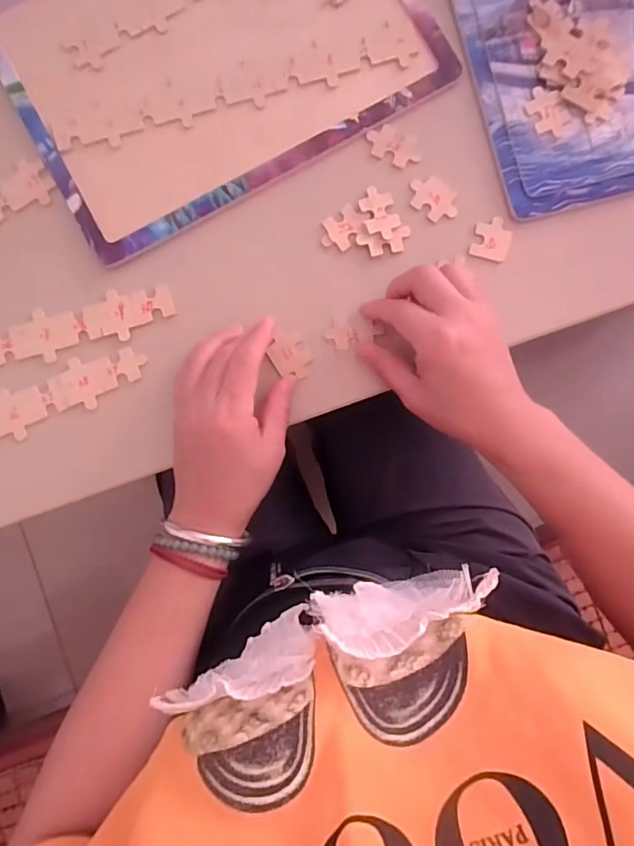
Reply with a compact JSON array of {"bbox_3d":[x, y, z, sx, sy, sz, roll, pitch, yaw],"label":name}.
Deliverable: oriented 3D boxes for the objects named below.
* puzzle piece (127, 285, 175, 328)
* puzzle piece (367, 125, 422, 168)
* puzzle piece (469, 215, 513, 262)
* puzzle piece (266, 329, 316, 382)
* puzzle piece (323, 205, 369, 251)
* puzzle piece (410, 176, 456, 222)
[{"bbox_3d":[-0.121,-0.085,0.373,0.033,0.004,0.023,-17,89,0],"label":"puzzle piece"},{"bbox_3d":[0.056,-0.199,0.373,0.040,0.004,0.024,24,89,1],"label":"puzzle piece"},{"bbox_3d":[0.126,-0.132,0.373,0.027,0.004,0.031,12,89,0],"label":"puzzle piece"},{"bbox_3d":[-0.019,-0.048,0.372,0.028,0.004,0.035,-33,89,-1],"label":"puzzle piece"},{"bbox_3d":[0.018,-0.139,0.371,0.032,0.004,0.026,-35,89,-1],"label":"puzzle piece"},{"bbox_3d":[0.085,-0.162,0.373,0.038,0.004,0.027,36,89,1],"label":"puzzle piece"}]

